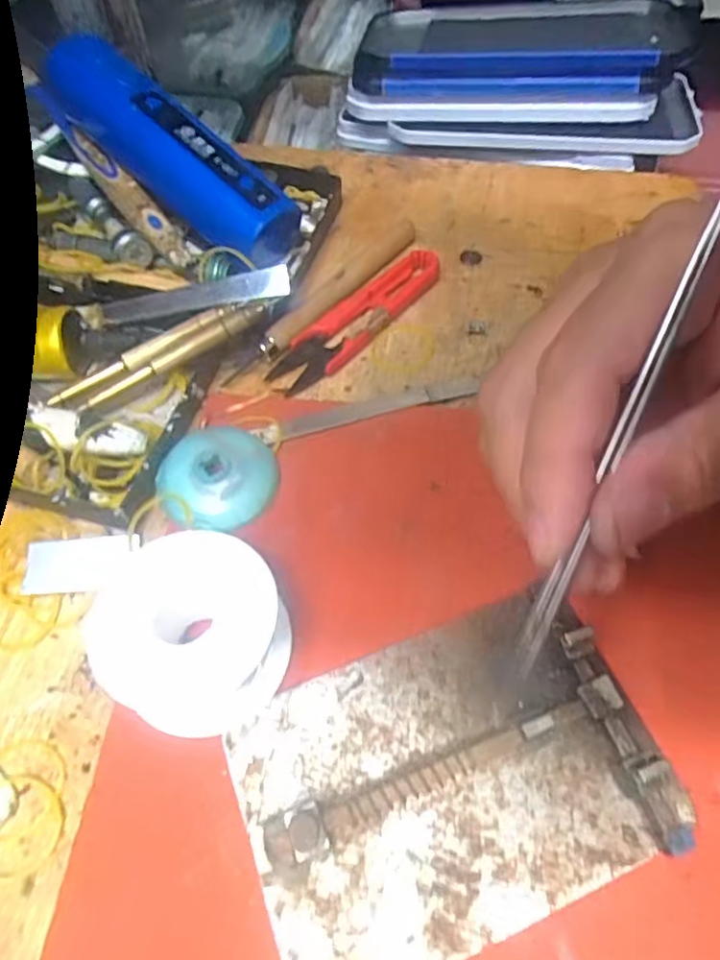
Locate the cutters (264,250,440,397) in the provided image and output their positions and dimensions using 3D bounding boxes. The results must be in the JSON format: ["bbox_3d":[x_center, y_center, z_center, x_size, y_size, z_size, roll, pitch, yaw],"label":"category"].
[{"bbox_3d":[0.000,-0.074,0.280,0.097,0.009,0.023,-39,65,-21],"label":"cutters"}]

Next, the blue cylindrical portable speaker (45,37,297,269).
[{"bbox_3d":[-0.090,-0.151,0.288,0.131,0.033,0.036,39,65,0],"label":"blue cylindrical portable speaker"}]

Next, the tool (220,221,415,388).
[{"bbox_3d":[-0.016,-0.084,0.286,0.013,0.010,0.121,37,66,21],"label":"tool"}]

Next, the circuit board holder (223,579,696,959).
[{"bbox_3d":[0.024,0.082,0.178,0.113,0.015,0.080,-19,60,-10],"label":"circuit board holder"}]

